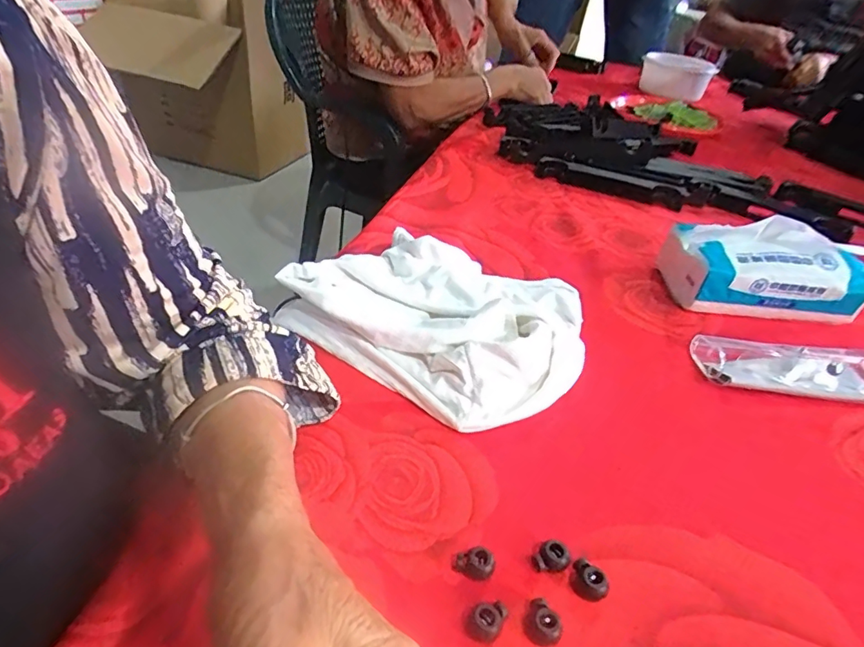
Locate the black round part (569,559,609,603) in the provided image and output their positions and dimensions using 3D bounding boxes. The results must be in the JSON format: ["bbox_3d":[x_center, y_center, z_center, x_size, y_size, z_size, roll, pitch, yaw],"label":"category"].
[{"bbox_3d":[0.079,0.130,0.256,0.013,0.011,0.020,-24,46,-33],"label":"black round part"}]

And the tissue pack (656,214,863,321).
[{"bbox_3d":[0.311,-0.058,0.482,0.164,0.080,0.095,3,35,-5],"label":"tissue pack"}]

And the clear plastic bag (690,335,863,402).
[{"bbox_3d":[0.298,0.032,0.398,0.162,0.028,0.049,7,37,2],"label":"clear plastic bag"}]

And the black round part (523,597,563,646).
[{"bbox_3d":[0.051,0.141,0.239,0.013,0.012,0.020,-10,39,-20],"label":"black round part"}]

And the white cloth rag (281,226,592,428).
[{"bbox_3d":[0.013,-0.018,0.414,0.228,0.049,0.182,25,41,24],"label":"white cloth rag"}]

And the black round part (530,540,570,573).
[{"bbox_3d":[0.062,0.122,0.265,0.018,0.012,0.012,-1,37,-8],"label":"black round part"}]

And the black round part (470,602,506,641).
[{"bbox_3d":[0.026,0.139,0.239,0.015,0.011,0.015,4,37,-3],"label":"black round part"}]

